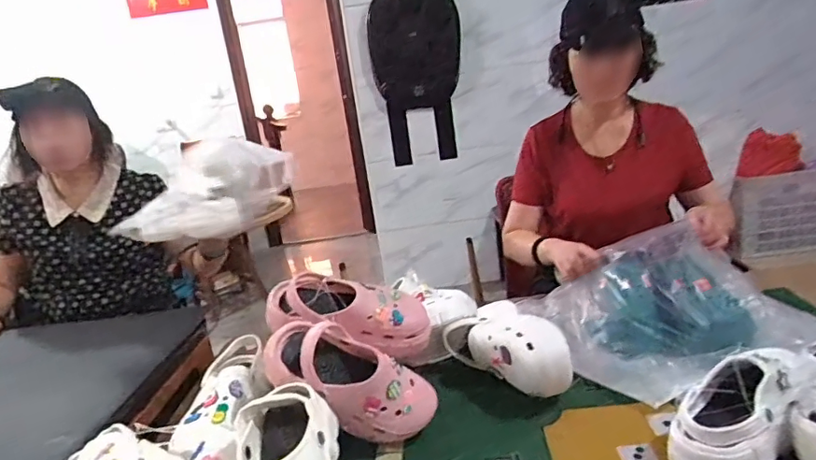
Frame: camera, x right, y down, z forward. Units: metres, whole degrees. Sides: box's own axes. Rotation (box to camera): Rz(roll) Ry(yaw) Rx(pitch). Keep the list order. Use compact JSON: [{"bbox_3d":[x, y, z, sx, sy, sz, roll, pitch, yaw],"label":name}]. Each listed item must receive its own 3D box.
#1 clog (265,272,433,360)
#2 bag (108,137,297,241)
[{"bbox_3d":[-0.087,0.140,0.835,0.267,0.109,0.101,16,13,-11],"label":"clog"},{"bbox_3d":[-0.418,-0.082,1.099,0.357,0.196,0.130,-13,17,-19],"label":"bag"}]

